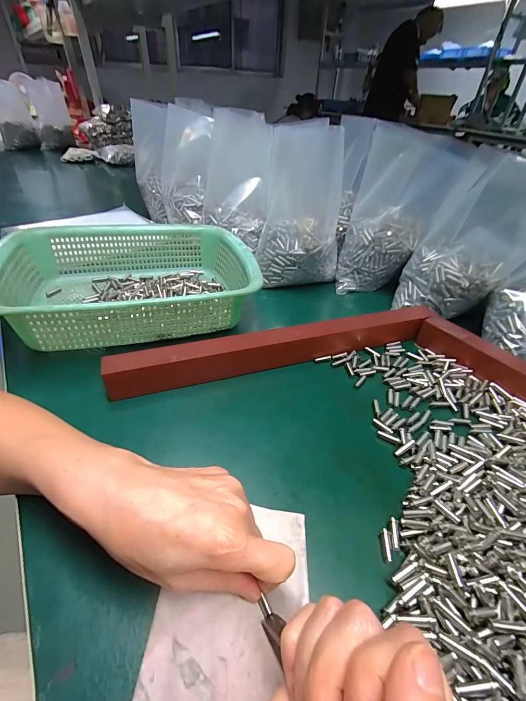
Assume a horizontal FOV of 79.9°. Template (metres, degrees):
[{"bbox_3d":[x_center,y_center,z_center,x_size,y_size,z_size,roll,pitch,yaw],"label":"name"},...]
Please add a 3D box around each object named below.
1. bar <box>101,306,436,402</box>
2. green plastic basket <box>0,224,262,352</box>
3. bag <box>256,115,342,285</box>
[{"bbox_3d":[0.028,-0.005,0.361,0.377,0.042,0.027,-11,42,-16],"label":"bar"},{"bbox_3d":[-0.161,-0.093,0.409,0.287,0.080,0.220,-11,42,-16],"label":"green plastic basket"},{"bbox_3d":[0.058,-0.220,0.494,0.131,0.093,0.223,2,85,-2],"label":"bag"}]

